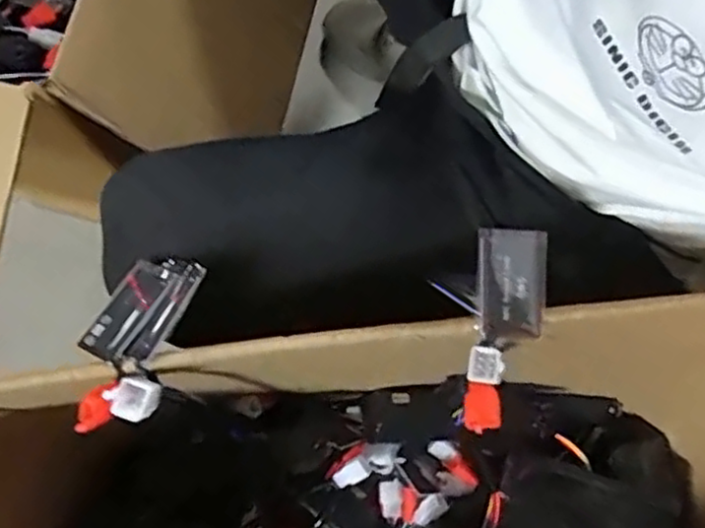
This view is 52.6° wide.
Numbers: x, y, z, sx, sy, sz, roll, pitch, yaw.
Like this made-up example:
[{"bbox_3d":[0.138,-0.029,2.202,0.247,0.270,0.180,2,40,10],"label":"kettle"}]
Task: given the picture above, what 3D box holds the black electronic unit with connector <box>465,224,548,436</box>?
[{"bbox_3d":[0.074,0.035,0.359,0.036,0.022,0.103,10,106,3],"label":"black electronic unit with connector"}]

